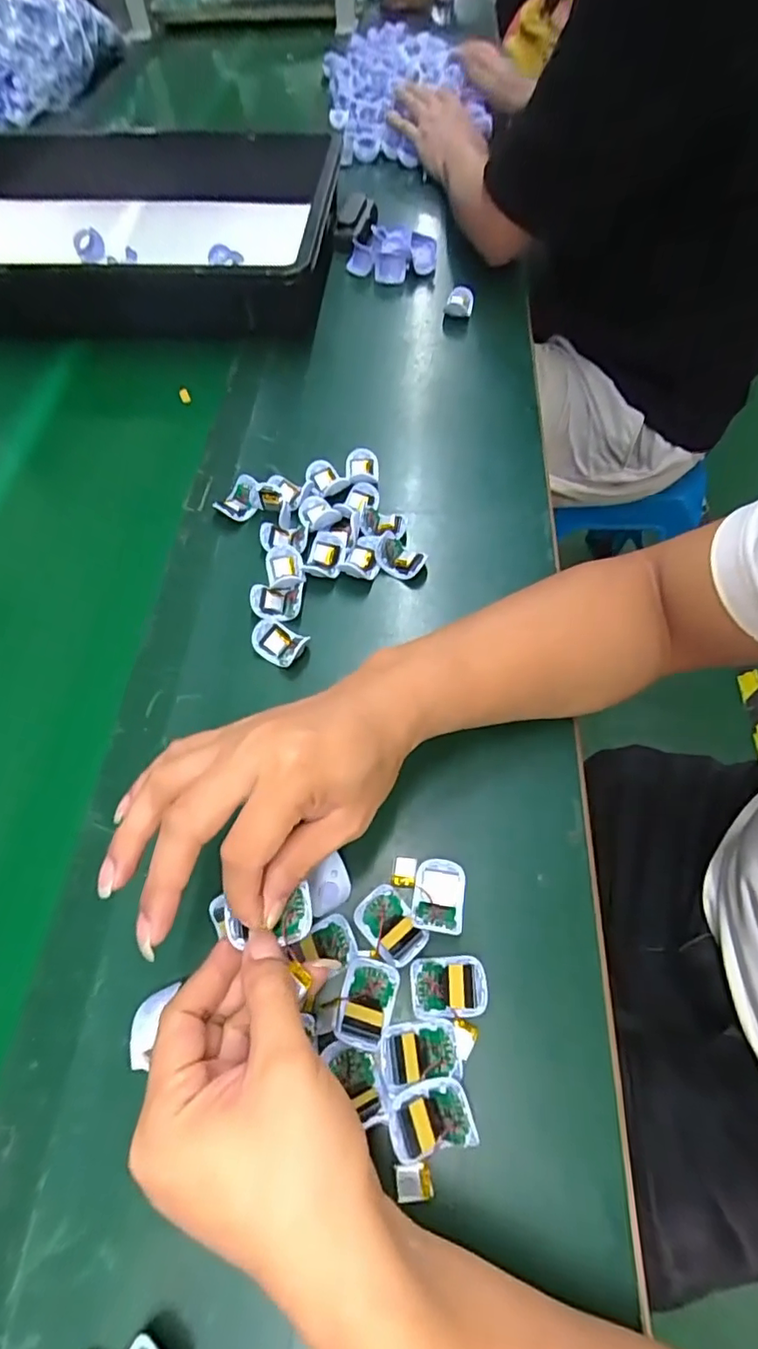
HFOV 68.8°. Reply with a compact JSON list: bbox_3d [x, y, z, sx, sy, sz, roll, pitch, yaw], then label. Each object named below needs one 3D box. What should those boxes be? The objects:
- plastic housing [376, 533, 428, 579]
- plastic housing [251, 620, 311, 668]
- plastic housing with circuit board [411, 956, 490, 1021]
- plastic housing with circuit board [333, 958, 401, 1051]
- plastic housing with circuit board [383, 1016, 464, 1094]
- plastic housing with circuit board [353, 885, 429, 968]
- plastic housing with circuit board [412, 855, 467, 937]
[{"bbox_3d":[0.019,-0.100,0.471,0.040,0.022,0.030,28,65,16],"label":"plastic housing"},{"bbox_3d":[-0.077,-0.026,0.429,0.040,0.015,0.032,26,65,15],"label":"plastic housing"},{"bbox_3d":[0.039,0.176,0.313,0.042,0.011,0.030,-2,61,0],"label":"plastic housing with circuit board"},{"bbox_3d":[-0.007,0.183,0.309,0.029,0.009,0.041,13,62,8],"label":"plastic housing with circuit board"},{"bbox_3d":[0.022,0.203,0.297,0.040,0.011,0.028,-9,61,-4],"label":"plastic housing with circuit board"},{"bbox_3d":[0.008,0.148,0.327,0.030,0.012,0.041,-40,67,-19],"label":"plastic housing with circuit board"},{"bbox_3d":[0.037,0.134,0.335,0.030,0.014,0.042,8,61,6],"label":"plastic housing with circuit board"}]

